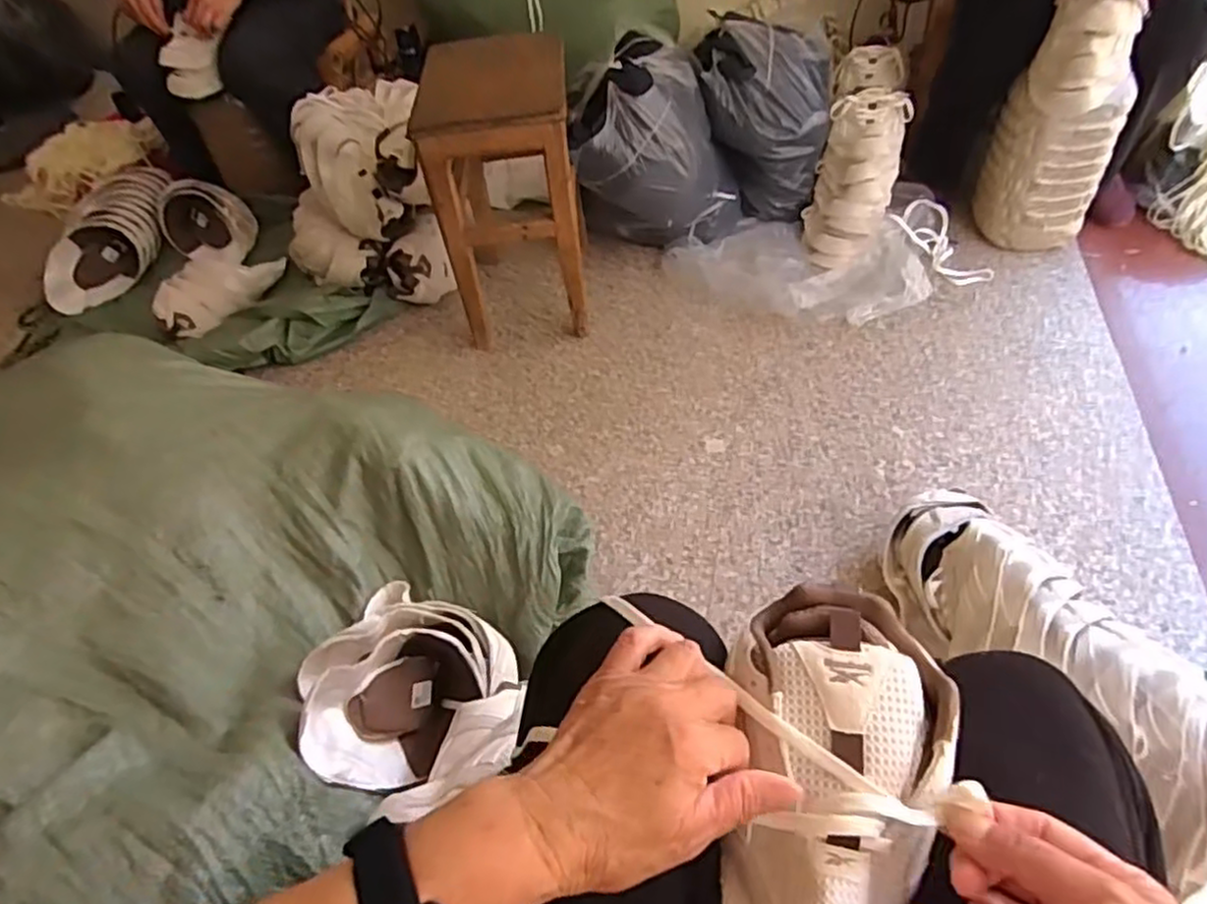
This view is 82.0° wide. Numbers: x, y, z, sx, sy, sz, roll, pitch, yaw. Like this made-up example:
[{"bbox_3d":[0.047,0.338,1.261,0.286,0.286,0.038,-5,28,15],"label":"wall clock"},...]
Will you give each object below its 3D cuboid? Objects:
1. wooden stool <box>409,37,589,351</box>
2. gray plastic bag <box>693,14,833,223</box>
[{"bbox_3d":[-0.157,-0.450,1.220,0.226,0.442,0.302,-5,49,2],"label":"wooden stool"},{"bbox_3d":[0.323,-0.677,1.423,0.262,0.324,0.195,6,50,11],"label":"gray plastic bag"}]

